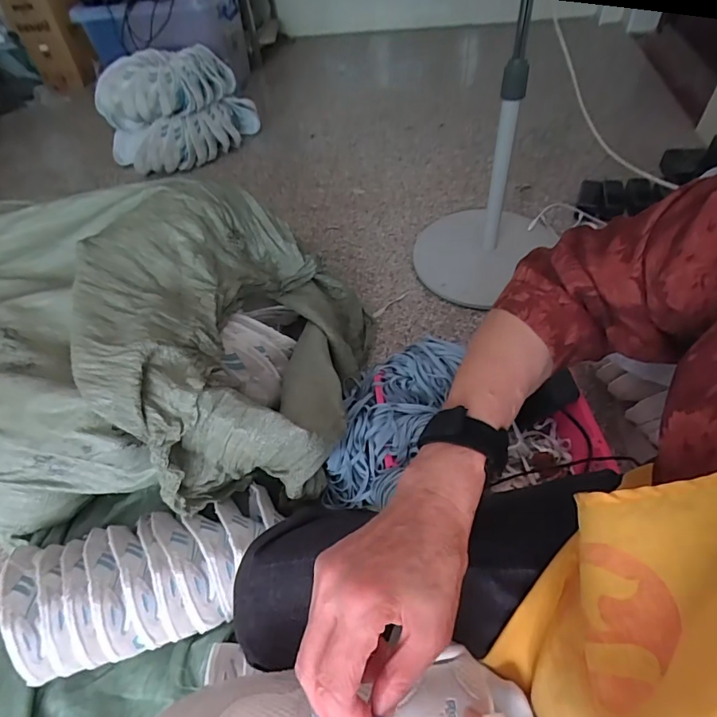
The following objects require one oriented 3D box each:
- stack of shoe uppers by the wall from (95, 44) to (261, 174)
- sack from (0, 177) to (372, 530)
[{"bbox_3d":[-0.590,-0.817,1.514,0.488,0.304,0.187,-18,51,-9],"label":"stack of shoe uppers by the wall"},{"bbox_3d":[-0.409,-0.034,0.874,0.806,0.347,0.595,-4,50,3],"label":"sack"}]

